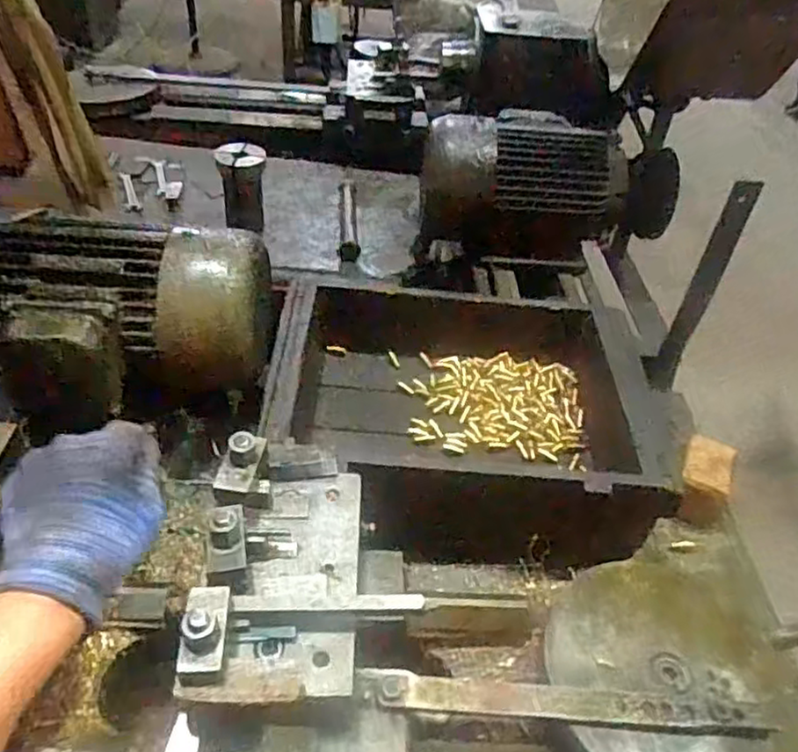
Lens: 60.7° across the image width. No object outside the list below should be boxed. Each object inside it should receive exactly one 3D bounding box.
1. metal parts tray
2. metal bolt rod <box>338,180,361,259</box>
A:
[{"bbox_3d":[0.069,0.038,0.815,0.421,0.159,0.329,8,42,2],"label":"metal parts tray"},{"bbox_3d":[-0.073,-0.236,0.998,0.029,0.027,0.203,1,42,-6],"label":"metal bolt rod"}]

